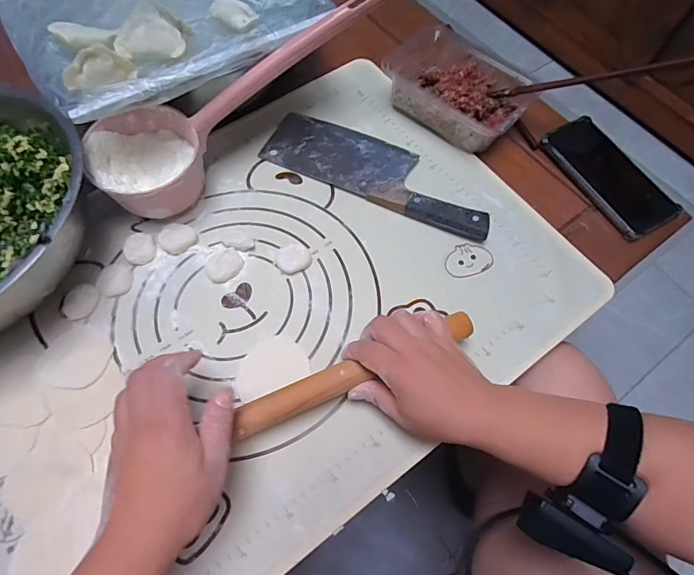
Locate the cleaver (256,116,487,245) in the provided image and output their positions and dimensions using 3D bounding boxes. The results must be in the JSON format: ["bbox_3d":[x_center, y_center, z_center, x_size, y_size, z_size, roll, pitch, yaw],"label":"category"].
[{"bbox_3d":[0.037,-0.143,0.505,0.285,0.019,0.087,26,68,10],"label":"cleaver"}]

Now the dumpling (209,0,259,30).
[{"bbox_3d":[-0.114,-0.286,0.432,0.045,0.012,0.036,38,70,14],"label":"dumpling"}]

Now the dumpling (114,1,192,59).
[{"bbox_3d":[-0.192,-0.252,0.410,0.063,0.026,0.049,-3,66,-3],"label":"dumpling"}]

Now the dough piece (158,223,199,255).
[{"bbox_3d":[-0.187,-0.055,0.463,0.037,0.013,0.034,1,66,-1],"label":"dough piece"}]

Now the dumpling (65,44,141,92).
[{"bbox_3d":[-0.230,-0.202,0.383,0.062,0.028,0.019,-21,68,-11],"label":"dumpling"}]

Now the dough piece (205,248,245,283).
[{"bbox_3d":[-0.132,-0.026,0.448,0.039,0.018,0.032,-19,68,-10],"label":"dough piece"}]

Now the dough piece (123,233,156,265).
[{"bbox_3d":[-0.228,-0.043,0.459,0.031,0.009,0.039,-19,68,-10],"label":"dough piece"}]

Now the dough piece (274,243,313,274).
[{"bbox_3d":[-0.058,-0.031,0.454,0.038,0.014,0.028,-15,67,-8],"label":"dough piece"}]

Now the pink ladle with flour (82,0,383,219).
[{"bbox_3d":[-0.106,-0.204,0.447,0.340,0.085,0.112,-32,66,4],"label":"pink ladle with flour"}]

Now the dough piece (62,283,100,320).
[{"bbox_3d":[-0.278,0.015,0.435,0.032,0.006,0.038,22,67,8],"label":"dough piece"}]

